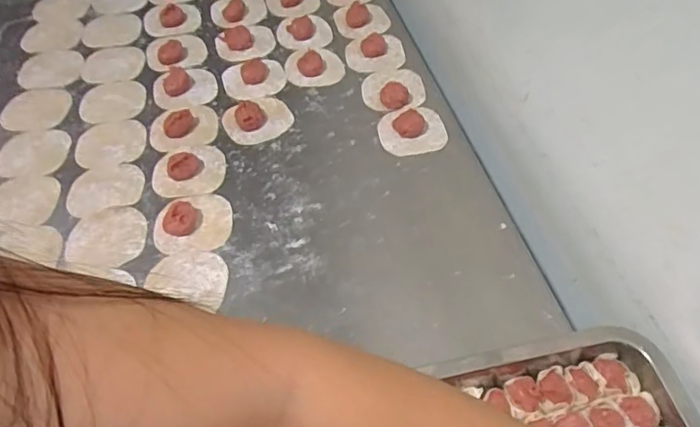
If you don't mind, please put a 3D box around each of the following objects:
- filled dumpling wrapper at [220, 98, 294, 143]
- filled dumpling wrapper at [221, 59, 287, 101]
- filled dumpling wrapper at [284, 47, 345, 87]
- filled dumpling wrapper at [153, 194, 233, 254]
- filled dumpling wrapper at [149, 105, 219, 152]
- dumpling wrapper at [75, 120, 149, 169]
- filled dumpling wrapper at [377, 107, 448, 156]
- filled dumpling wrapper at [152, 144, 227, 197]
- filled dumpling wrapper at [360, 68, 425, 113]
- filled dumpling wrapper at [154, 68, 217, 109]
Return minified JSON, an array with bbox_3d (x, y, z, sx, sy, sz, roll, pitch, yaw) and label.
[{"bbox_3d":[-0.115,-0.123,0.715,0.086,0.019,0.076,-35,60,-24],"label":"filled dumpling wrapper"},{"bbox_3d":[-0.131,-0.186,0.765,0.082,0.017,0.068,-16,54,-12],"label":"filled dumpling wrapper"},{"bbox_3d":[-0.050,-0.209,0.781,0.079,0.015,0.070,1,52,1],"label":"filled dumpling wrapper"},{"bbox_3d":[-0.173,0.005,0.608,0.085,0.027,0.078,0,52,0],"label":"filled dumpling wrapper"},{"bbox_3d":[-0.211,-0.113,0.706,0.085,0.019,0.077,-17,54,-12],"label":"filled dumpling wrapper"},{"bbox_3d":[-0.297,-0.090,0.699,0.082,0.004,0.081,-13,53,-9],"label":"dumpling wrapper"},{"bbox_3d":[0.078,-0.107,0.702,0.080,0.015,0.074,-1,54,2],"label":"filled dumpling wrapper"},{"bbox_3d":[-0.191,-0.056,0.665,0.082,0.018,0.077,-3,52,-2],"label":"filled dumpling wrapper"},{"bbox_3d":[0.058,-0.168,0.749,0.081,0.016,0.084,-2,52,-1],"label":"filled dumpling wrapper"},{"bbox_3d":[-0.224,-0.170,0.759,0.082,0.013,0.083,-17,54,-12],"label":"filled dumpling wrapper"}]

